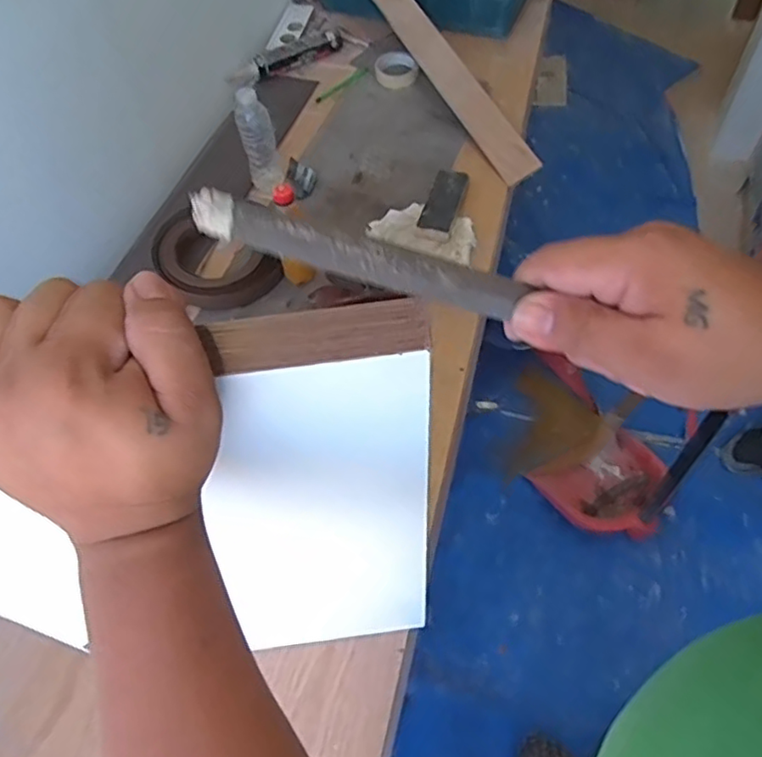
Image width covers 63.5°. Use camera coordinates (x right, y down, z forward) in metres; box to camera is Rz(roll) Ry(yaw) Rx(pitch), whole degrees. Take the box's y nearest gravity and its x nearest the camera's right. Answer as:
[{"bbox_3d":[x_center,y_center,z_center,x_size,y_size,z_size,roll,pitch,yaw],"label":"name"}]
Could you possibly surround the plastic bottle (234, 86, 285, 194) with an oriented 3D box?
[{"bbox_3d":[-0.215,-0.418,1.097,0.060,0.188,0.054,-12,57,-4],"label":"plastic bottle"}]

